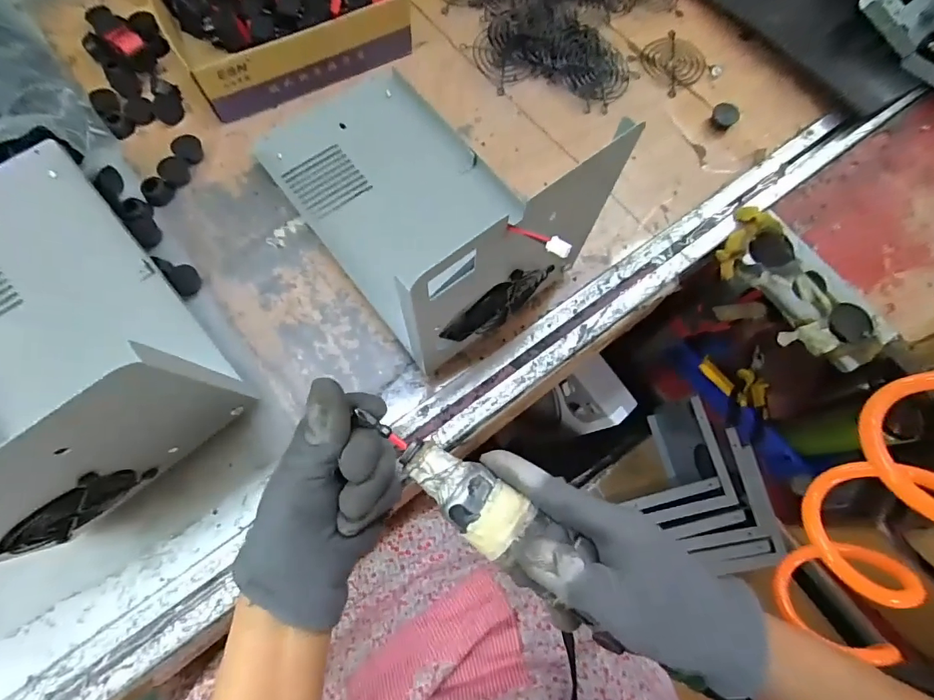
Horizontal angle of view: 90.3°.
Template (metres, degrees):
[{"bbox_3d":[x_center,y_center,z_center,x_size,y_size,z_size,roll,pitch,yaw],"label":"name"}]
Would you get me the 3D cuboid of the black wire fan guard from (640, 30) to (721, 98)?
[{"bbox_3d":[0.214,-0.296,0.474,0.061,0.007,0.067,-27,75,-9],"label":"black wire fan guard"}]

